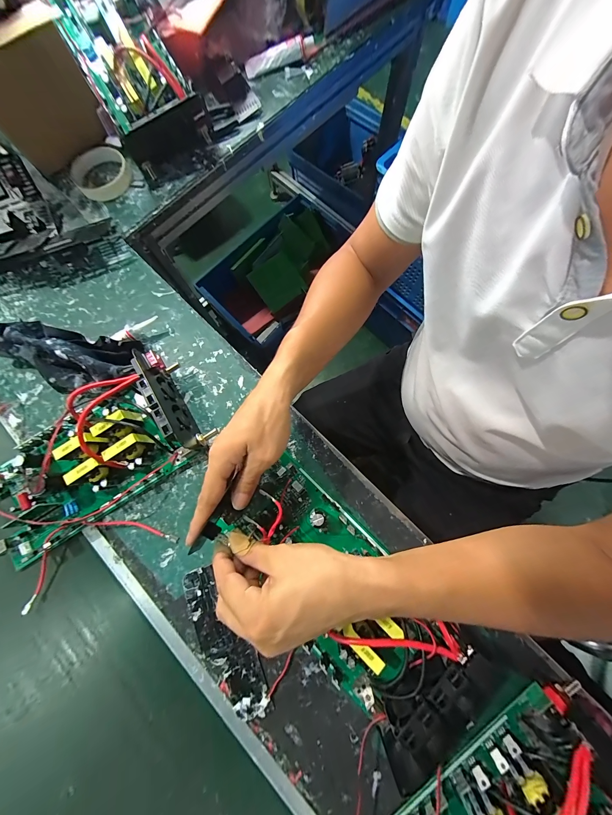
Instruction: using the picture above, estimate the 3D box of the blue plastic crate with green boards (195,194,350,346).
[{"bbox_3d":[-0.097,-0.502,1.025,0.301,0.171,0.546,42,82,9],"label":"blue plastic crate with green boards"}]

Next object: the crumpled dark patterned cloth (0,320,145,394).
[{"bbox_3d":[-0.309,-0.062,0.340,0.208,0.065,0.076,6,77,2],"label":"crumpled dark patterned cloth"}]

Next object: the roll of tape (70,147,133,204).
[{"bbox_3d":[-0.322,-0.370,0.428,0.083,0.022,0.081,0,77,1],"label":"roll of tape"}]

